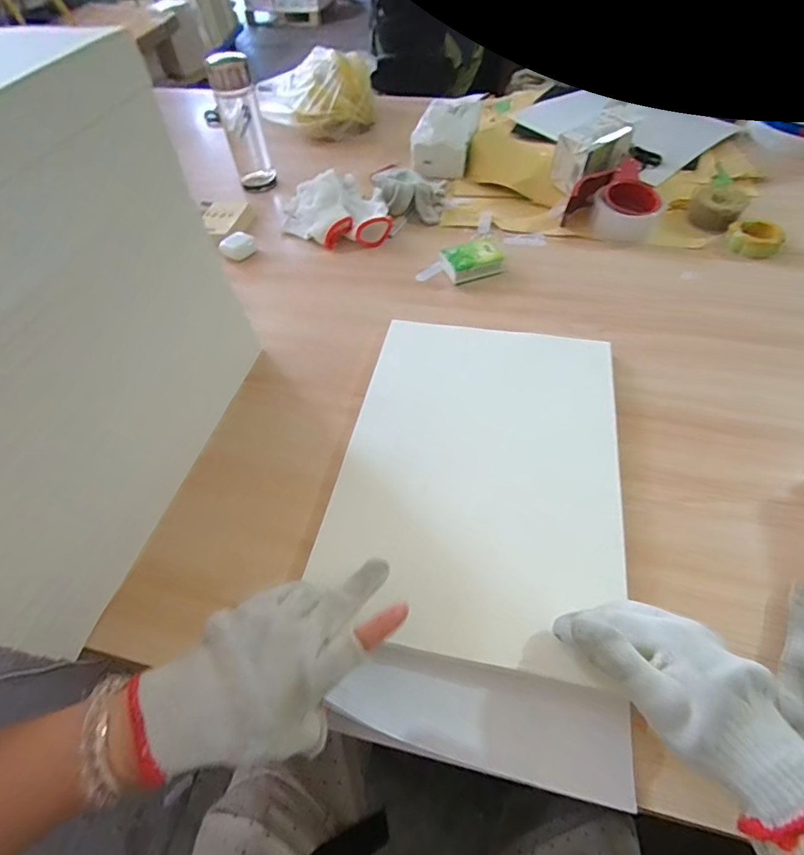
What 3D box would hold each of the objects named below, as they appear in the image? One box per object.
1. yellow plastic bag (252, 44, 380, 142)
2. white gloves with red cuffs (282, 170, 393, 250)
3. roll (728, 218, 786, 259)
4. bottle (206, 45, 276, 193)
[{"bbox_3d":[-0.184,-0.669,0.962,0.248,0.114,0.149,12,54,12],"label":"yellow plastic bag"},{"bbox_3d":[-0.109,-0.346,0.759,0.164,0.054,0.168,-11,53,-5],"label":"white gloves with red cuffs"},{"bbox_3d":[0.499,-0.269,0.675,0.067,0.022,0.069,24,57,20],"label":"roll"},{"bbox_3d":[-0.260,-0.493,0.791,0.065,0.193,0.064,-16,53,-9],"label":"bottle"}]

